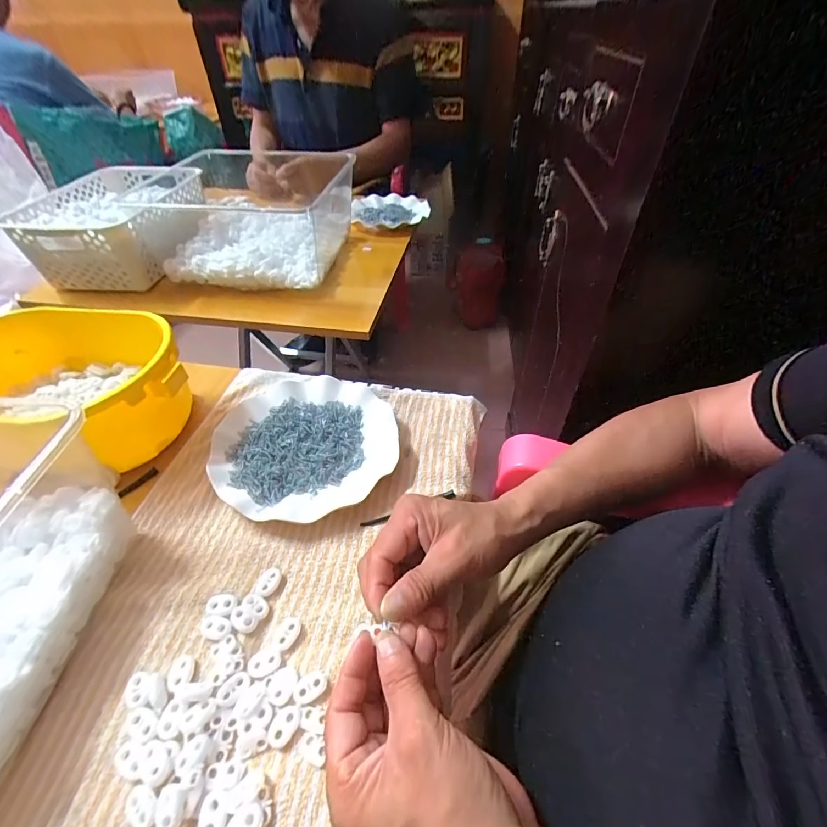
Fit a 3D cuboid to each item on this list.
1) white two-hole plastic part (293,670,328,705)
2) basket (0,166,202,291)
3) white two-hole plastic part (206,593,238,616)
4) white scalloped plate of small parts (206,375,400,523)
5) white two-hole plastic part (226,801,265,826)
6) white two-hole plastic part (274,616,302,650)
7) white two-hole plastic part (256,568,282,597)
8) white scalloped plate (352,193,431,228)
[{"bbox_3d":[-0.071,0.188,0.277,0.023,0.004,0.016,-25,50,-21],"label":"white two-hole plastic part"},{"bbox_3d":[-0.507,-0.338,0.719,0.219,0.103,0.307,-1,46,1],"label":"basket"},{"bbox_3d":[-0.149,0.149,0.314,0.024,0.006,0.015,-1,46,0],"label":"white two-hole plastic part"},{"bbox_3d":[-0.114,0.026,0.422,0.177,0.026,0.174,-1,46,1],"label":"white scalloped plate of small parts"},{"bbox_3d":[-0.096,0.235,0.229,0.022,0.008,0.014,-29,52,-24],"label":"white two-hole plastic part"},{"bbox_3d":[-0.094,0.164,0.301,0.016,0.005,0.023,10,47,11],"label":"white two-hole plastic part"},{"bbox_3d":[-0.117,0.137,0.327,0.015,0.007,0.023,17,48,17],"label":"white two-hole plastic part"},{"bbox_3d":[-0.050,-0.443,0.865,0.158,0.025,0.158,-5,46,-4],"label":"white scalloped plate"}]

